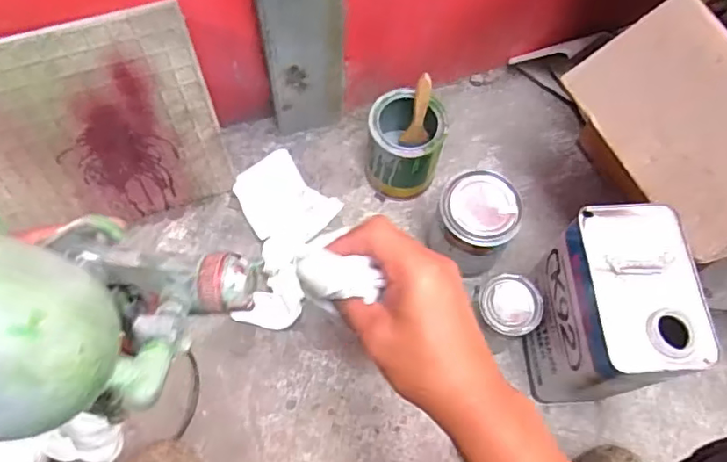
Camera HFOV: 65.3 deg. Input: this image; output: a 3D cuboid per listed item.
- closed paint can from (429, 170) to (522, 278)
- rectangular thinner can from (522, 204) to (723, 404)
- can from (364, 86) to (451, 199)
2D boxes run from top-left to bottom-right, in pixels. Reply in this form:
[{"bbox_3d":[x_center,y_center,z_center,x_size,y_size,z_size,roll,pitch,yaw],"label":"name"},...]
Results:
[{"bbox_3d":[0.146,-0.004,0.762,0.097,0.135,0.098,1,67,-2],"label":"closed paint can"},{"bbox_3d":[0.265,0.090,0.640,0.112,0.212,0.168,0,67,-2],"label":"rectangular thinner can"},{"bbox_3d":[0.057,-0.119,0.809,0.102,0.135,0.104,9,66,1],"label":"can"}]

